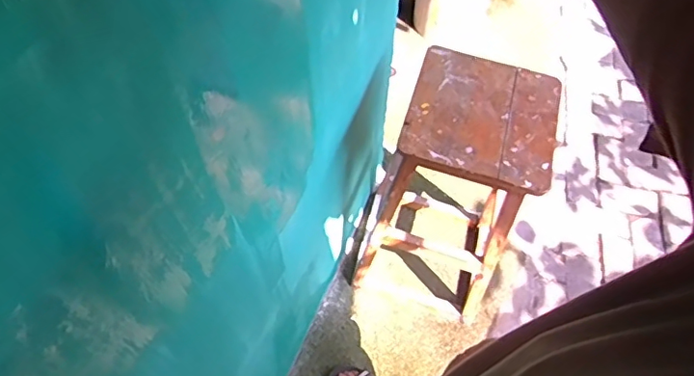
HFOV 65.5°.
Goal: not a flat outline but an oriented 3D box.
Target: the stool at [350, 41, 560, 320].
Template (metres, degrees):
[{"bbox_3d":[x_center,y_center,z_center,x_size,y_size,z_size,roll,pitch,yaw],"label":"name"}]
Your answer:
[{"bbox_3d":[0.248,0.029,1.368,0.343,0.708,0.294,15,58,9],"label":"stool"}]

